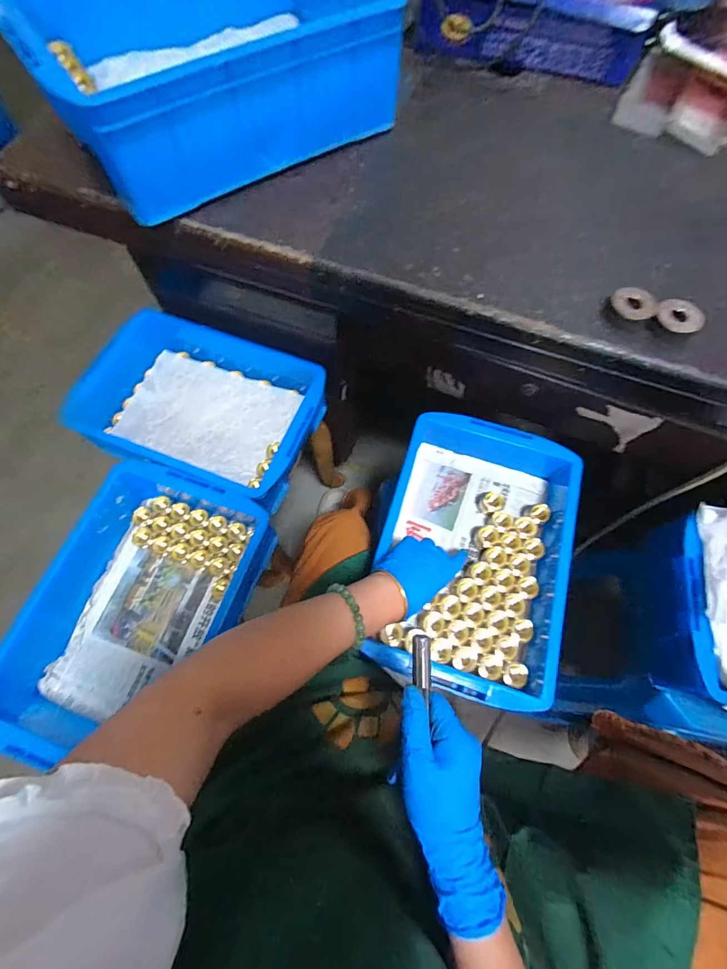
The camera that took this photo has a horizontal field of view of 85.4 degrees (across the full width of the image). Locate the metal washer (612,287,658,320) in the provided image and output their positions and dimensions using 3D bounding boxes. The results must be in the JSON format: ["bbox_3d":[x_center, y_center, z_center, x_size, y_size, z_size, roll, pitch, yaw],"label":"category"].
[{"bbox_3d":[0.260,-0.174,0.378,0.039,0.010,0.032,21,70,8],"label":"metal washer"}]

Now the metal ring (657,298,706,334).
[{"bbox_3d":[0.299,-0.158,0.371,0.035,0.004,0.040,-41,79,-5],"label":"metal ring"}]

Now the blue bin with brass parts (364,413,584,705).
[{"bbox_3d":[0.149,0.081,0.548,0.237,0.079,0.368,15,70,5],"label":"blue bin with brass parts"}]

